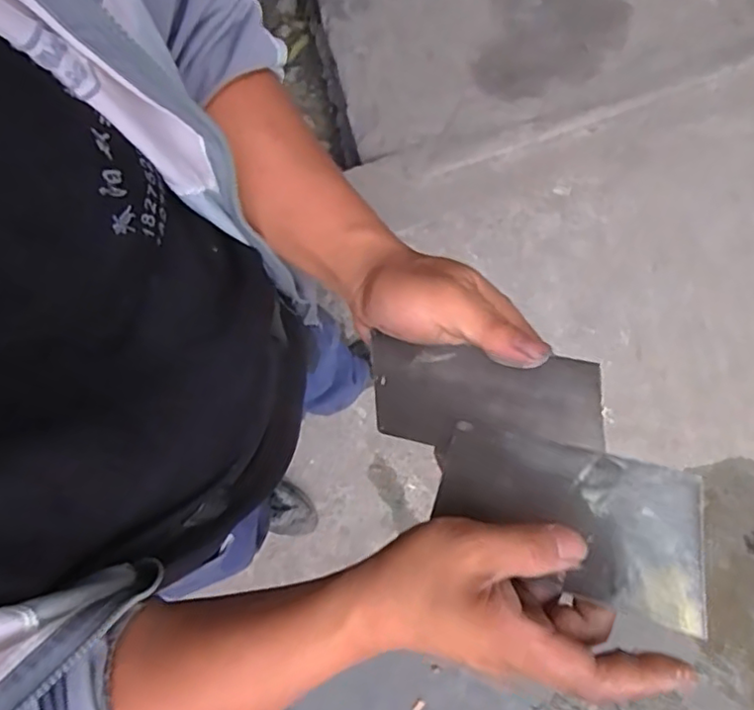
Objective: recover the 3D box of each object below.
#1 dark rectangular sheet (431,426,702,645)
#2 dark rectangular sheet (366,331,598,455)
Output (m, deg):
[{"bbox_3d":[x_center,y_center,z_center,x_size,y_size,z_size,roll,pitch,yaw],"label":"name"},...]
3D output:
[{"bbox_3d":[0.096,0.083,0.327,0.135,0.006,0.071,12,71,25],"label":"dark rectangular sheet"},{"bbox_3d":[0.057,0.026,0.353,0.129,0.004,0.064,6,118,26],"label":"dark rectangular sheet"}]

